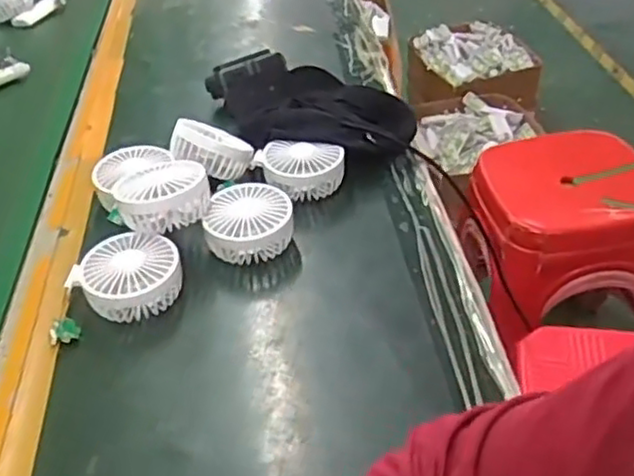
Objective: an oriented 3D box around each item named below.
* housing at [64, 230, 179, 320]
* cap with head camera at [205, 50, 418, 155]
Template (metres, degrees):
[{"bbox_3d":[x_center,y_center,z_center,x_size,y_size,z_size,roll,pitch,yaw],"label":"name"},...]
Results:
[{"bbox_3d":[-0.172,0.034,0.625,0.086,0.041,0.090,30,52,35],"label":"housing"},{"bbox_3d":[-0.023,-0.154,0.826,0.274,0.060,0.159,20,47,27],"label":"cap with head camera"}]

